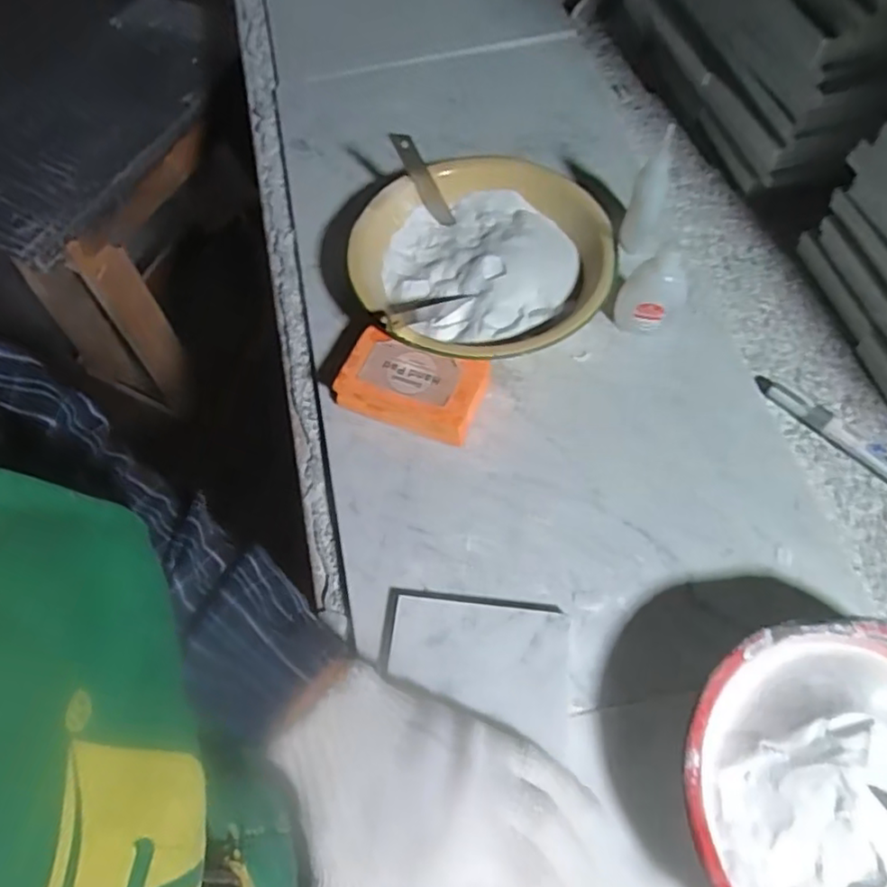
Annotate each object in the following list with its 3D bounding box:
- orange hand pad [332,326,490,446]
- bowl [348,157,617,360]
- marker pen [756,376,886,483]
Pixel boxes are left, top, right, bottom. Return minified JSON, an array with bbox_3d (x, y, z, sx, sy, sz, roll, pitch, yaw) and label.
[{"bbox_3d":[-0.021,-0.038,0.450,0.098,0.036,0.052,20,65,12],"label":"orange hand pad"},{"bbox_3d":[0.026,-0.134,0.491,0.183,0.058,0.181,0,62,0],"label":"bowl"},{"bbox_3d":[0.279,0.002,0.437,0.015,0.017,0.152,-40,69,-19],"label":"marker pen"}]

